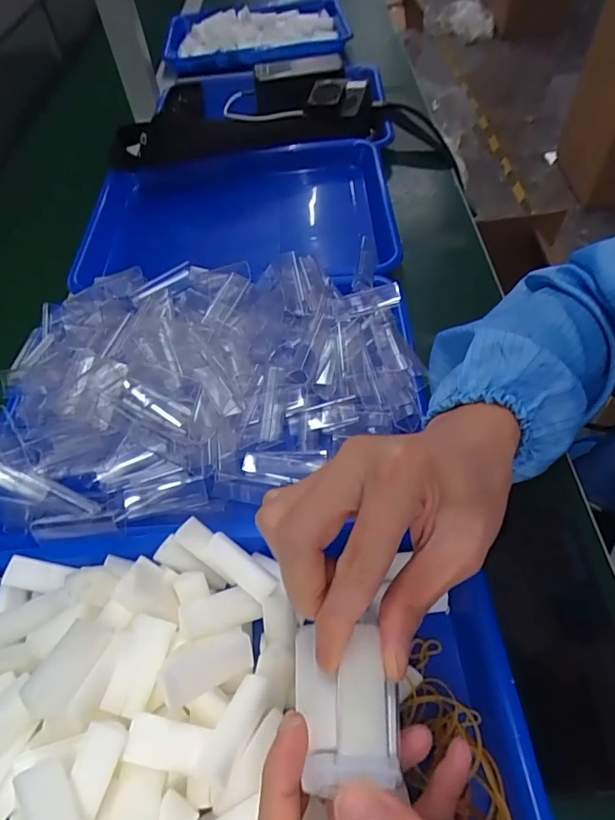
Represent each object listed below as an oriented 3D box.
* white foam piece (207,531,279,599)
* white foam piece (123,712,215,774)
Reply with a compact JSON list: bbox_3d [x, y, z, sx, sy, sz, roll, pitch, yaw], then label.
[{"bbox_3d":[-0.039,0.088,0.274,0.043,0.007,0.018,35,107,10],"label":"white foam piece"},{"bbox_3d":[-0.065,0.155,0.223,0.036,0.004,0.020,18,66,-7],"label":"white foam piece"}]

